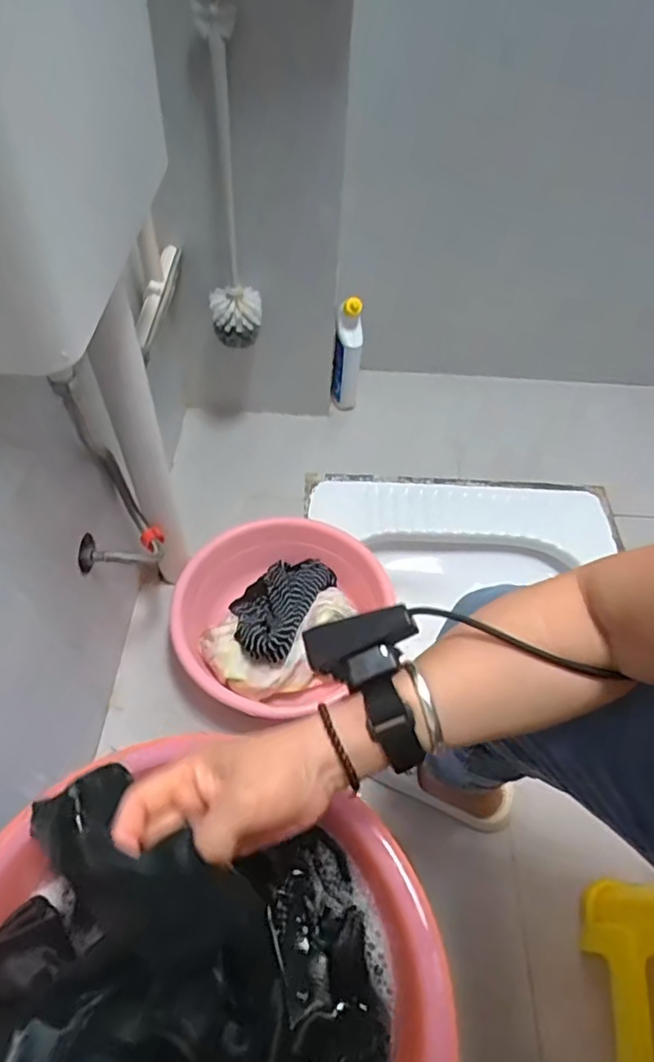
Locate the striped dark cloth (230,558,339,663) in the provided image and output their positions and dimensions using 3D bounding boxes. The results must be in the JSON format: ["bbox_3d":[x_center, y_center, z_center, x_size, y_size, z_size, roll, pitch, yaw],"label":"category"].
[{"bbox_3d":[-0.072,0.101,0.864,0.120,0.048,0.210,18,36,10],"label":"striped dark cloth"}]

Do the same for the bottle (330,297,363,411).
[{"bbox_3d":[0.039,-0.341,1.161,0.055,0.244,0.105,6,53,1],"label":"bottle"}]

